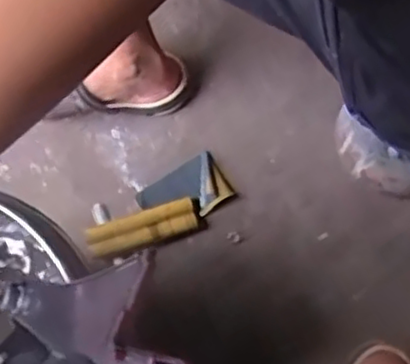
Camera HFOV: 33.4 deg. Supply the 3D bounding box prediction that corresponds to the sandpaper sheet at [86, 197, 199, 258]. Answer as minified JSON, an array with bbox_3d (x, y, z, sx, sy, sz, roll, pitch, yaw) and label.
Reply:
[{"bbox_3d":[-0.080,0.057,0.862,0.138,0.017,0.040,-19,75,-4],"label":"sandpaper sheet"}]

